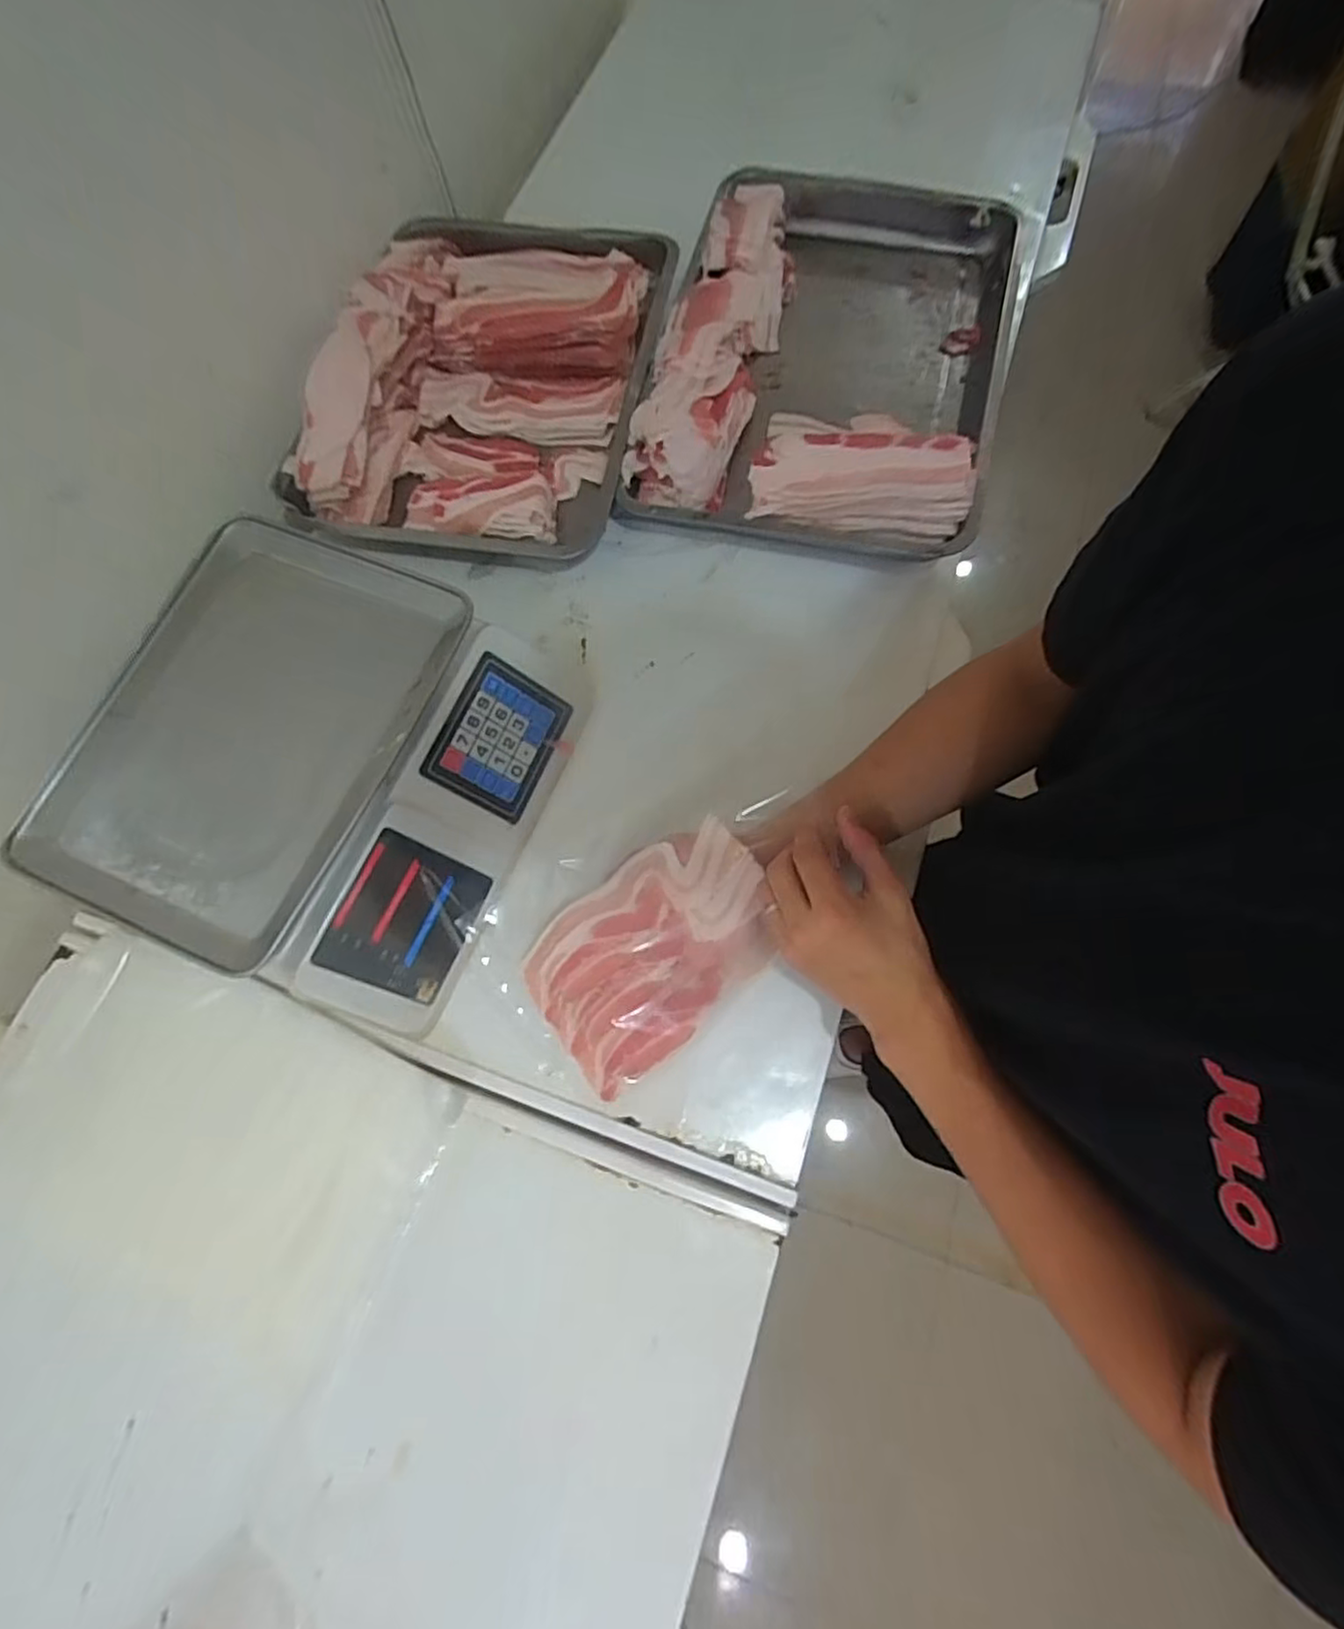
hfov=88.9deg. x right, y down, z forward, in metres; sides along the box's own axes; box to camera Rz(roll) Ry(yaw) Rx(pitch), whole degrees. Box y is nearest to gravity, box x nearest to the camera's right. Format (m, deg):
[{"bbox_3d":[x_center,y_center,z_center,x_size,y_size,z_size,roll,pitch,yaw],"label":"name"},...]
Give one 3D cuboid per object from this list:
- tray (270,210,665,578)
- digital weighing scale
[{"bbox_3d":[-0.195,-0.466,0.725,0.330,0.097,0.424,8,72,8],"label":"tray"},{"bbox_3d":[-0.286,-0.041,0.563,0.326,0.101,0.325,21,75,9],"label":"digital weighing scale"}]

